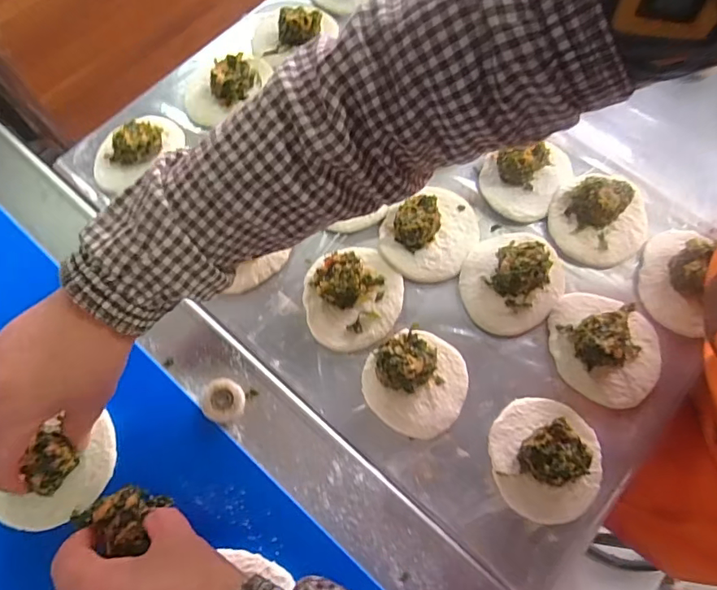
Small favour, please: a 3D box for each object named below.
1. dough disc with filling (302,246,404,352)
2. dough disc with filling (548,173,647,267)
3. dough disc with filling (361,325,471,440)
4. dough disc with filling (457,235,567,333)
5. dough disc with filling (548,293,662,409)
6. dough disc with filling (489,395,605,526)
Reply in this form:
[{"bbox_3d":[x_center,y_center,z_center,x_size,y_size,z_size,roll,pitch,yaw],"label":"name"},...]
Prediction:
[{"bbox_3d":[-0.004,-0.002,0.418,0.087,0.030,0.086,0,68,0],"label":"dough disc with filling"},{"bbox_3d":[0.223,-0.072,0.449,0.080,0.019,0.085,0,68,0],"label":"dough disc with filling"},{"bbox_3d":[0.049,0.067,0.388,0.082,0.031,0.084,0,68,0],"label":"dough disc with filling"},{"bbox_3d":[0.137,-0.019,0.420,0.083,0.032,0.104,39,73,15],"label":"dough disc with filling"},{"bbox_3d":[0.208,0.040,0.397,0.085,0.032,0.095,0,68,0],"label":"dough disc with filling"},{"bbox_3d":[0.146,0.122,0.364,0.083,0.029,0.089,0,68,0],"label":"dough disc with filling"}]

